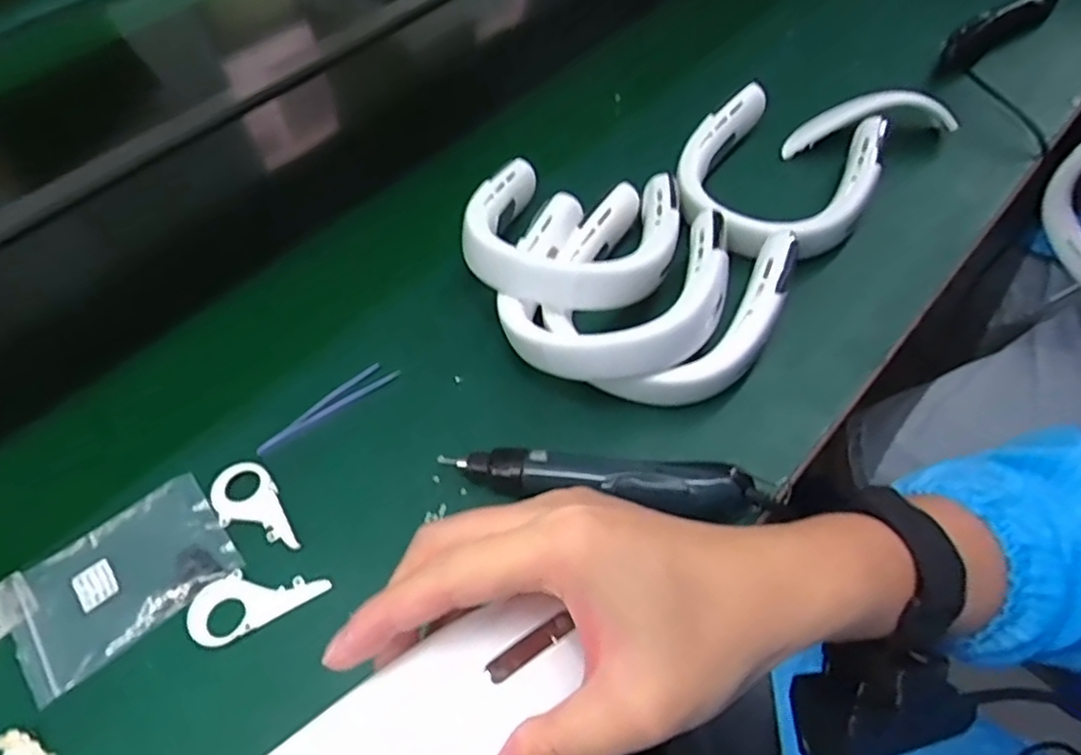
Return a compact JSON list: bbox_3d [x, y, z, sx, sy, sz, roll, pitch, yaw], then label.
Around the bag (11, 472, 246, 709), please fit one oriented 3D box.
[{"bbox_3d":[-0.307,0.145,0.499,0.148,0.005,0.105,-35,59,-20],"label":"bag"}]

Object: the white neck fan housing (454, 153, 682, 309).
[{"bbox_3d":[0.031,-0.134,0.620,0.181,0.063,0.175,10,55,11],"label":"white neck fan housing"}]

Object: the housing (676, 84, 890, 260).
[{"bbox_3d":[0.234,-0.204,0.681,0.186,0.051,0.224,21,58,18],"label":"housing"}]

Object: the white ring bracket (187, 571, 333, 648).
[{"bbox_3d":[-0.202,0.154,0.483,0.092,0.004,0.049,-29,57,-16],"label":"white ring bracket"}]

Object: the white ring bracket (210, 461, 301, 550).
[{"bbox_3d":[-0.222,0.103,0.522,0.045,0.009,0.088,-28,57,-16],"label":"white ring bracket"}]

